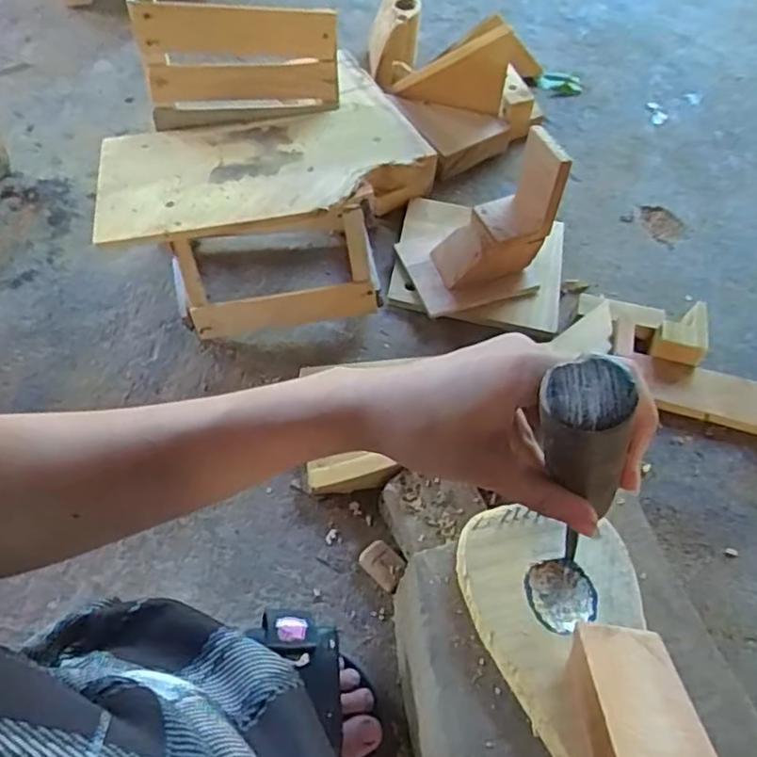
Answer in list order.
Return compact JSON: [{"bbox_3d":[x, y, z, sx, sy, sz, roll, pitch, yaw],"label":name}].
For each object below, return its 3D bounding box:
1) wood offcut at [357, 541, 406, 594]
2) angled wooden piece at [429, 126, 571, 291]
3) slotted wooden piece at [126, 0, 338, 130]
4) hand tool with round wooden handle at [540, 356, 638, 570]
[{"bbox_3d":[0.005,0.176,0.611,0.043,0.020,0.030,36,61,18],"label":"wood offcut"},{"bbox_3d":[0.152,-0.188,0.764,0.087,0.196,0.076,4,48,-45],"label":"angled wooden piece"},{"bbox_3d":[-0.146,-0.339,0.691,0.206,0.101,0.048,-6,58,-8],"label":"slotted wooden piece"},{"bbox_3d":[0.106,0.068,0.343,0.034,0.243,0.037,-7,60,11],"label":"hand tool with round wooden handle"}]

